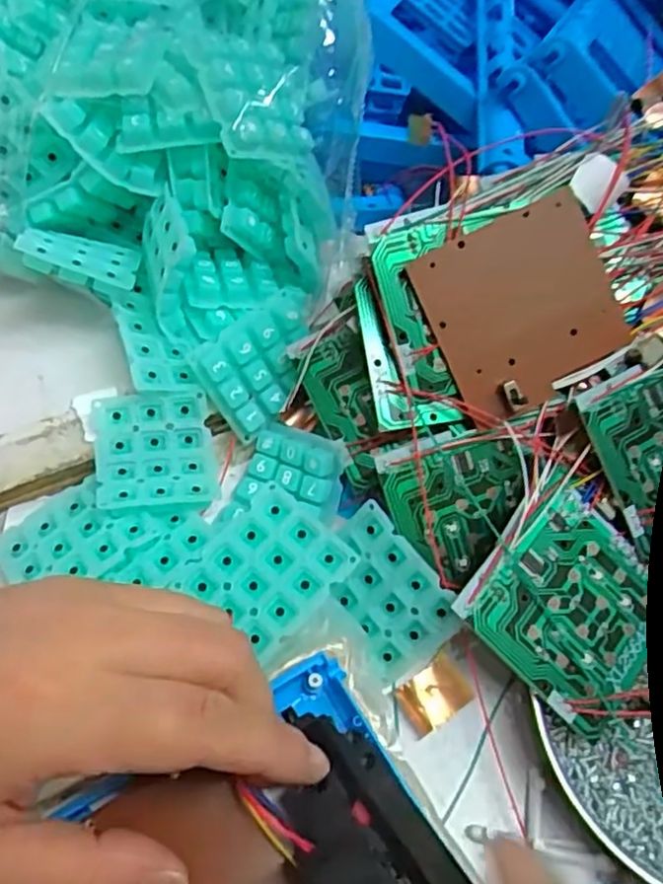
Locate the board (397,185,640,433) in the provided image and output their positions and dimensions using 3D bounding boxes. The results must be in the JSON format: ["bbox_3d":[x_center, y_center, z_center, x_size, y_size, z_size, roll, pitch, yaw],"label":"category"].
[{"bbox_3d":[0.078,-0.054,0.277,0.077,0.006,0.071,-26,96,-4],"label":"board"}]

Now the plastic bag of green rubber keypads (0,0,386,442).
[{"bbox_3d":[-0.096,-0.164,0.334,0.242,0.114,0.221,22,60,10],"label":"plastic bag of green rubber keypads"}]

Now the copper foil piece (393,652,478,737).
[{"bbox_3d":[0.041,0.102,0.275,0.028,0.004,0.020,-29,65,-19],"label":"copper foil piece"}]

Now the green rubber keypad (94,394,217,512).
[{"bbox_3d":[-0.078,0.005,0.302,0.049,0.012,0.056,-9,60,-8],"label":"green rubber keypad"}]

